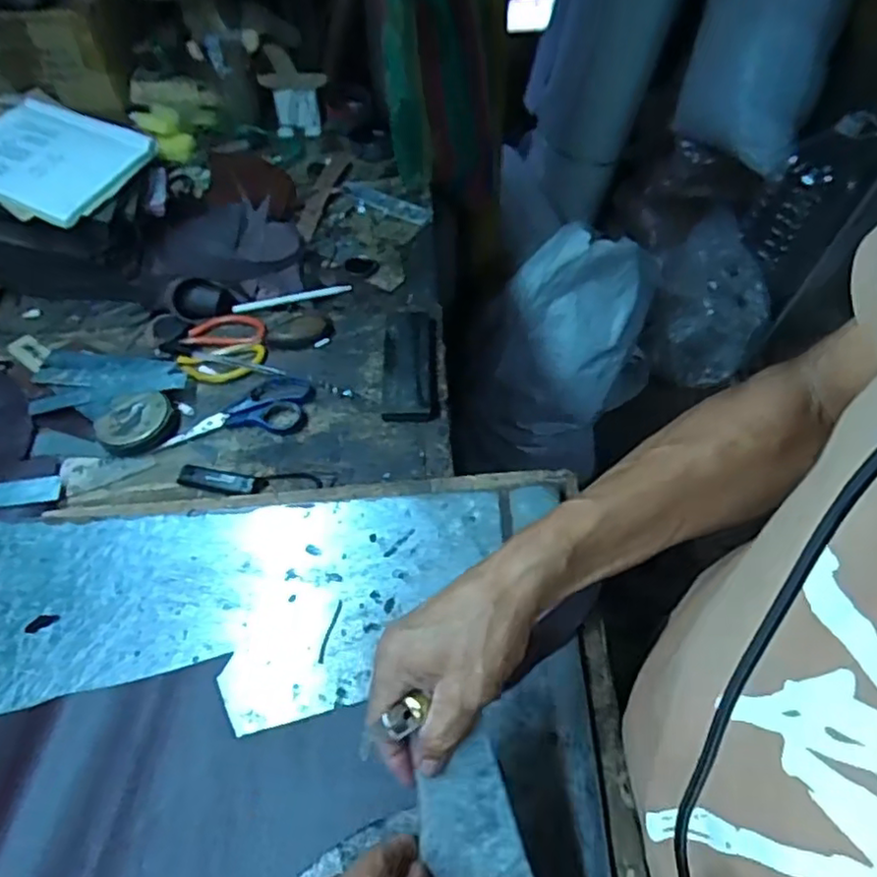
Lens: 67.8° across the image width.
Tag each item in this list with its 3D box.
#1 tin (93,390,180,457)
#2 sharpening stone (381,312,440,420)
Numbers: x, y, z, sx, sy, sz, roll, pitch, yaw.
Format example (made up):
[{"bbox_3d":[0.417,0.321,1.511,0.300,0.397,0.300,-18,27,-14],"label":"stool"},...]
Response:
[{"bbox_3d":[-0.312,-0.016,0.677,0.069,0.025,0.066,1,55,1],"label":"tin"},{"bbox_3d":[-0.031,-0.083,0.707,0.057,0.021,0.150,-2,55,0],"label":"sharpening stone"}]

